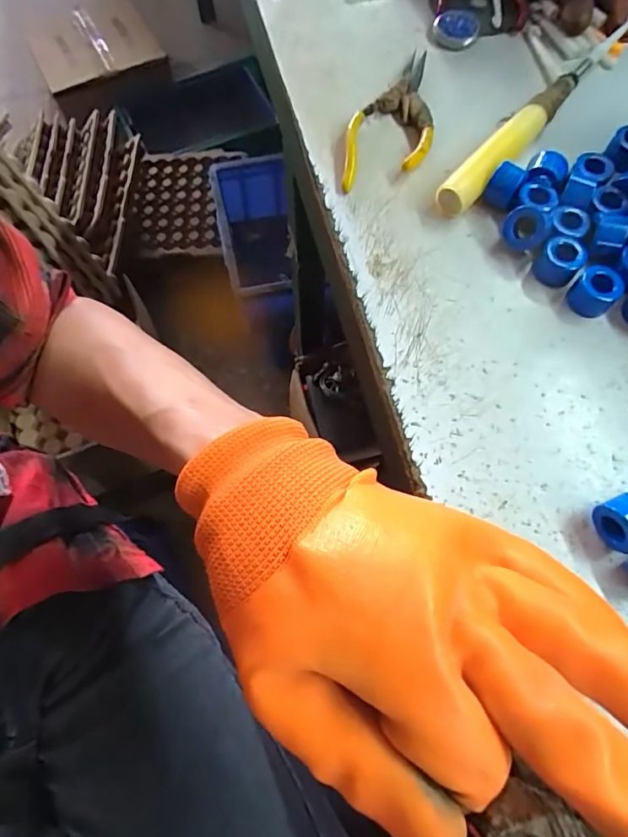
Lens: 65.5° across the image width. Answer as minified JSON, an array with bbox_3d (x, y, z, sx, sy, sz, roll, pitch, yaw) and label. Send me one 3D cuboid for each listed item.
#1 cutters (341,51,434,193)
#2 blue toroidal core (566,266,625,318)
[{"bbox_3d":[0.057,-0.231,0.367,0.061,0.011,0.134,4,70,3],"label":"cutters"},{"bbox_3d":[0.182,-0.083,0.314,0.028,0.020,0.028,-1,70,2],"label":"blue toroidal core"}]

